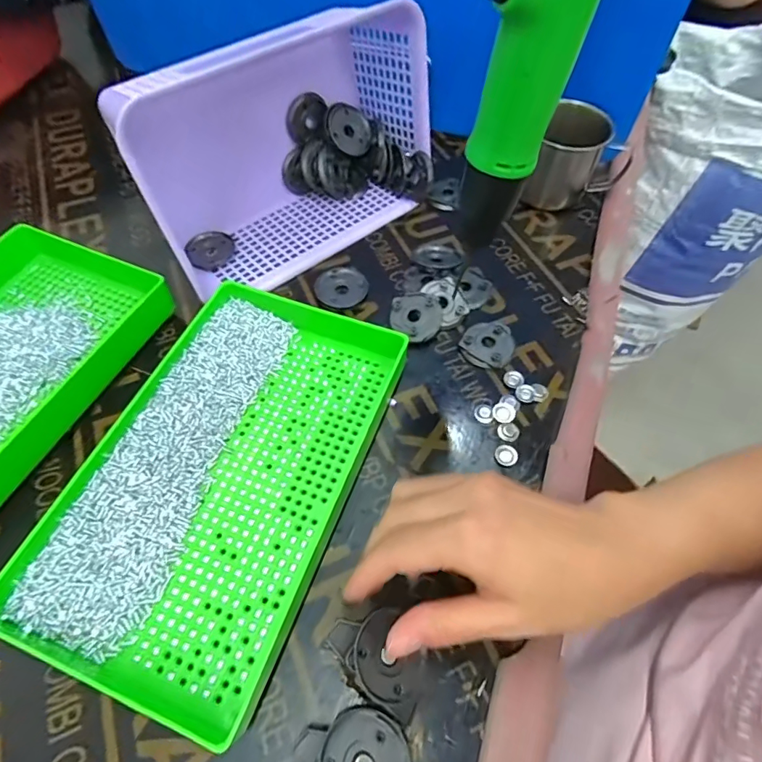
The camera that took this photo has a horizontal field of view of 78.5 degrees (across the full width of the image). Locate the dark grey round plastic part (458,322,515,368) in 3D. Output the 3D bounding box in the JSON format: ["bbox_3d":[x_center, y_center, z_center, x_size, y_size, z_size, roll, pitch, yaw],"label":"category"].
[{"bbox_3d":[0.083,-0.028,0.358,0.042,0.006,0.038,-37,65,-20],"label":"dark grey round plastic part"}]

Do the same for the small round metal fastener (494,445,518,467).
[{"bbox_3d":[0.084,0.050,0.313,0.015,0.004,0.014,0,58,0],"label":"small round metal fastener"}]

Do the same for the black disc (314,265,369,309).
[{"bbox_3d":[-0.032,-0.078,0.386,0.042,0.008,0.043,0,58,0],"label":"black disc"}]

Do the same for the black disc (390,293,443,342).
[{"bbox_3d":[0.027,-0.050,0.364,0.039,0.012,0.039,-4,74,15],"label":"black disc"}]

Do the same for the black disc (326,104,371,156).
[{"bbox_3d":[-0.029,-0.227,0.420,0.044,0.004,0.040,-3,98,-25],"label":"black disc"}]

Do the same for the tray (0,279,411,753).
[{"bbox_3d":[-0.094,0.053,0.293,0.149,0.037,0.245,18,60,11],"label":"tray"}]

